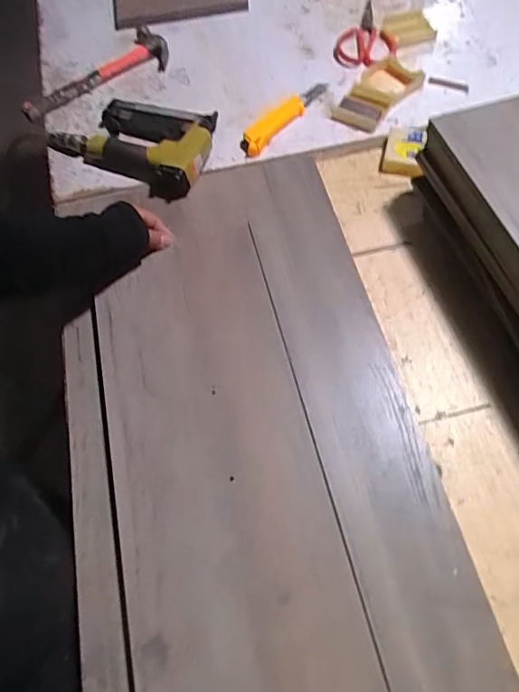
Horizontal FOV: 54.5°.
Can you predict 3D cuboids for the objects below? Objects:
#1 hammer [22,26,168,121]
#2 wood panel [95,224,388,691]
[{"bbox_3d":[-0.257,-0.429,0.811,0.249,0.025,0.088,-41,67,-16],"label":"hammer"},{"bbox_3d":[-0.050,0.100,0.523,0.205,0.014,0.517,-12,63,-2],"label":"wood panel"}]

